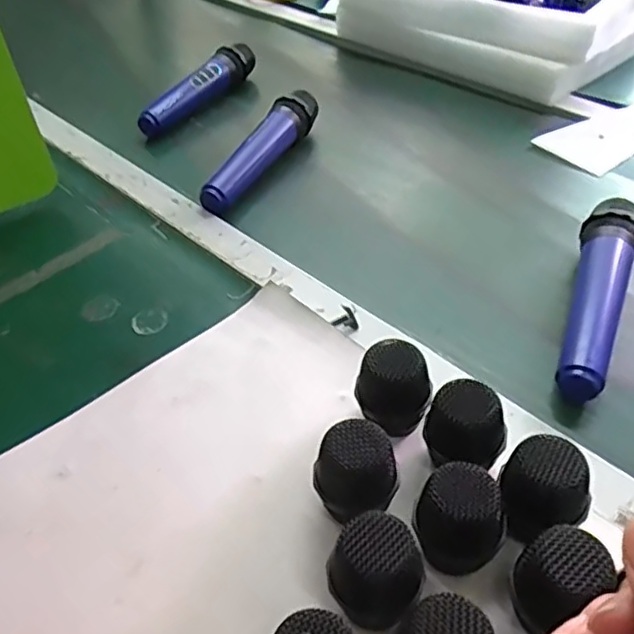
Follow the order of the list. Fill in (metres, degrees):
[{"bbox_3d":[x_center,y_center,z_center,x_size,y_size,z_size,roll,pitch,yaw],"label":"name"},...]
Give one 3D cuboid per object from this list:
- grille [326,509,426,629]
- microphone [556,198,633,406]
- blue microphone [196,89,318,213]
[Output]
[{"bbox_3d":[0.031,0.134,0.332,0.042,0.060,0.039,26,51,28],"label":"grille"},{"bbox_3d":[0.214,-0.019,0.497,0.045,0.050,0.200,18,47,22],"label":"microphone"},{"bbox_3d":[-0.053,-0.175,0.670,0.038,0.039,0.200,16,47,20],"label":"blue microphone"}]

